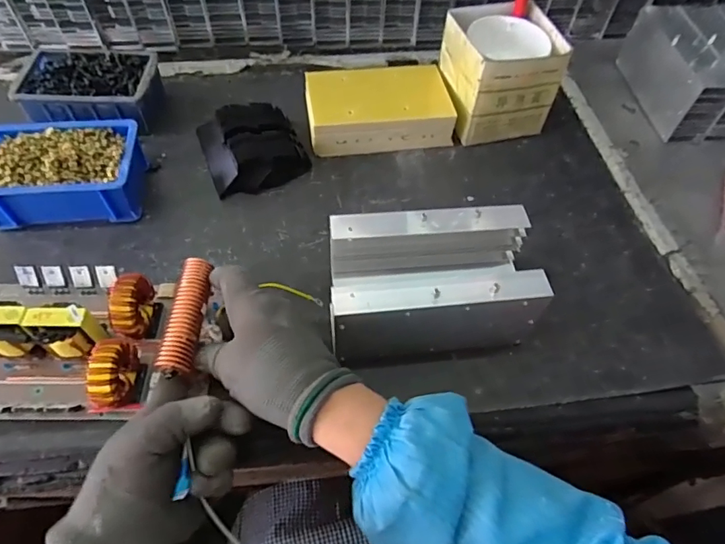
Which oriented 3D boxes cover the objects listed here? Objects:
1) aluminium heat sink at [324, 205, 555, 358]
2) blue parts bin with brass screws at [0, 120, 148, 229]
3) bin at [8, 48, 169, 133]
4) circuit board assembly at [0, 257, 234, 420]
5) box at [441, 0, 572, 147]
[{"bbox_3d":[0.060,0.011,0.429,0.170,0.089,0.097,-4,57,-5],"label":"aluminium heat sink"},{"bbox_3d":[-0.307,-0.105,0.504,0.151,0.051,0.107,-4,57,-5],"label":"blue parts bin with brass screws"},{"bbox_3d":[-0.320,-0.214,0.582,0.152,0.049,0.110,3,56,-1],"label":"bin"},{"bbox_3d":[-0.239,0.052,0.398,0.219,0.059,0.134,6,57,1],"label":"circuit board assembly"},{"bbox_3d":[0.163,-0.245,0.602,0.122,0.110,0.129,-15,59,-12],"label":"box"}]

